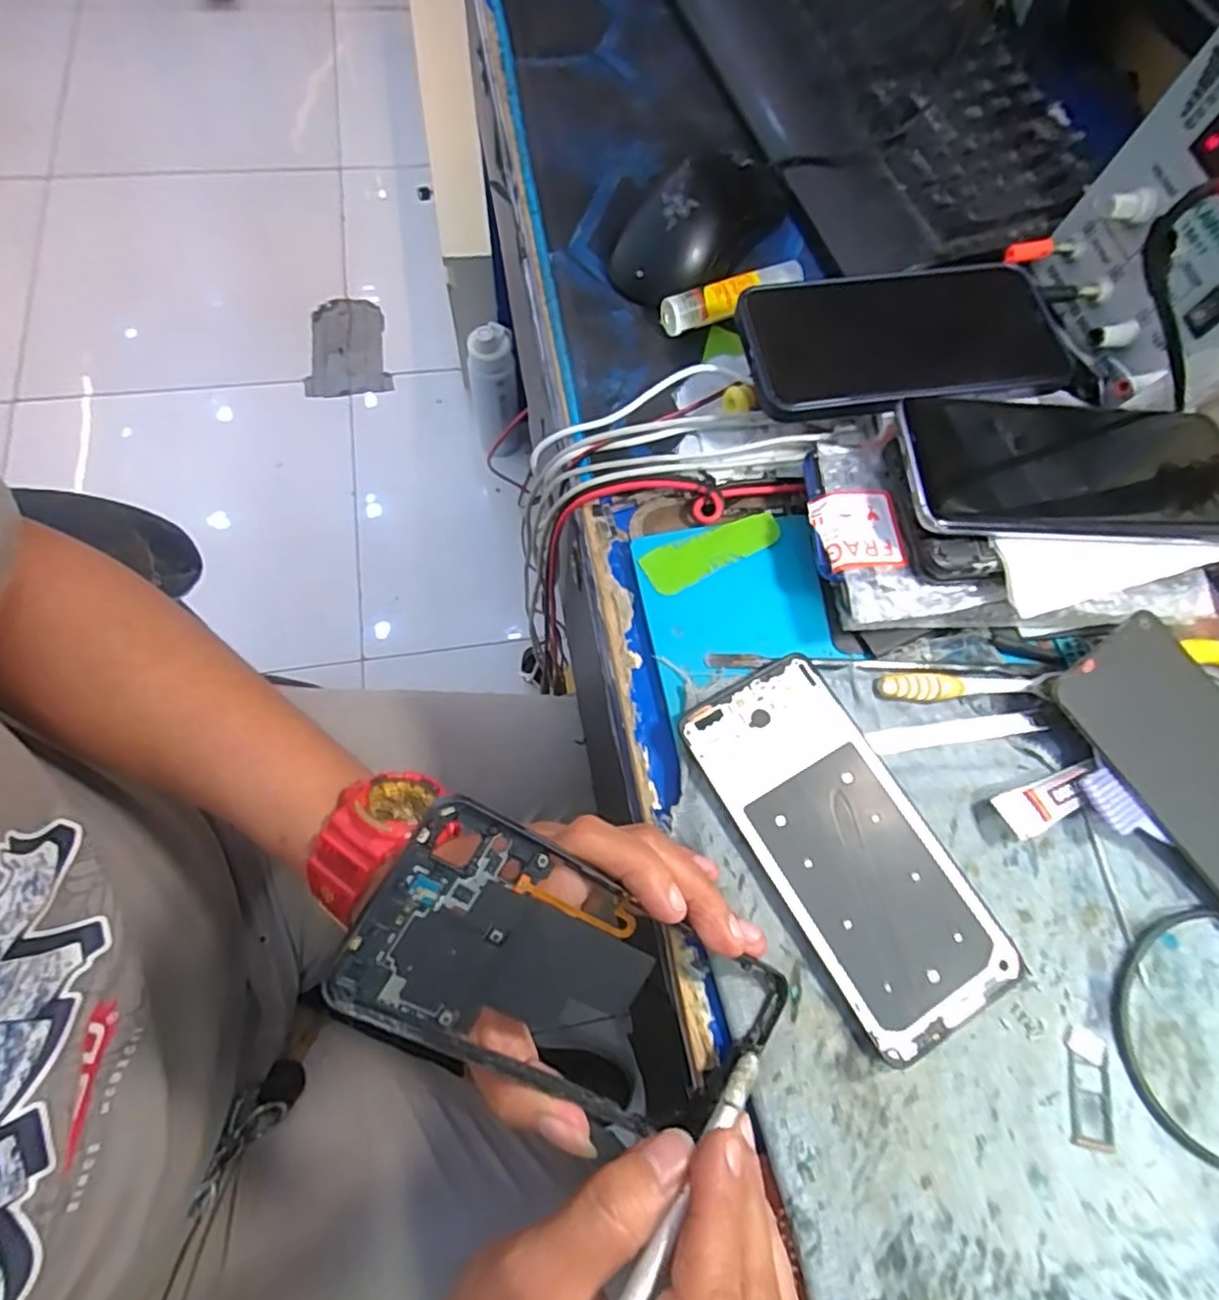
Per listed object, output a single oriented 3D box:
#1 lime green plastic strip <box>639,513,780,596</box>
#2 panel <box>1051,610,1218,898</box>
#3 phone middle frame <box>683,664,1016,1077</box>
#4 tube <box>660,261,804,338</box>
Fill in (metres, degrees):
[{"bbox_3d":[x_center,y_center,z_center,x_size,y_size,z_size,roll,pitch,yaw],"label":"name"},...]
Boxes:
[{"bbox_3d":[0.052,-0.050,0.330,0.071,0.004,0.023,-26,82,-9],"label":"lime green plastic strip"},{"bbox_3d":[0.266,0.058,0.286,0.077,0.008,0.152,-34,81,-19],"label":"panel"},{"bbox_3d":[0.099,0.081,0.280,0.071,0.010,0.156,-27,74,-14],"label":"phone middle frame"},{"bbox_3d":[0.074,-0.203,0.382,0.088,0.020,0.022,-18,73,-11],"label":"tube"}]

